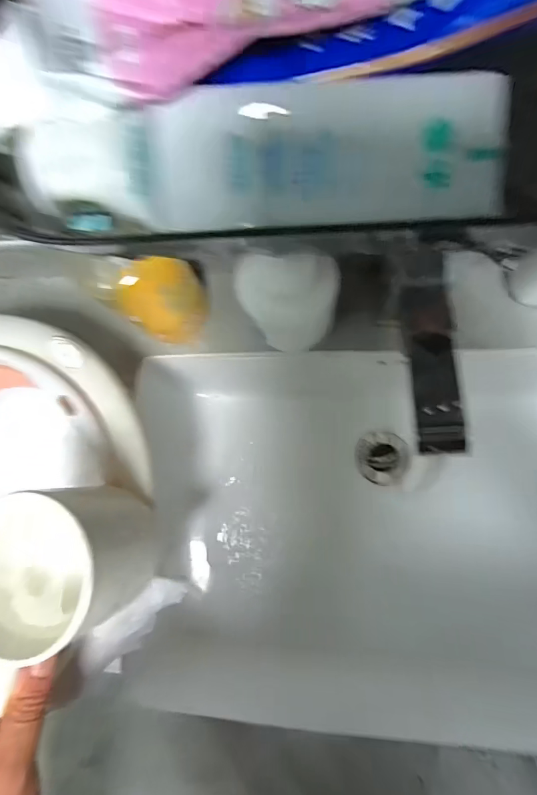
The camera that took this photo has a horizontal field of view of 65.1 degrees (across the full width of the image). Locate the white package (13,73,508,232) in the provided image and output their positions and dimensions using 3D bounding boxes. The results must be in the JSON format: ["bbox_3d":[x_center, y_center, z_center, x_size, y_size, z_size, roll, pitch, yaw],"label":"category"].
[{"bbox_3d":[0.000,-0.070,0.122,0.134,0.022,0.035,-3,82,5],"label":"white package"}]

